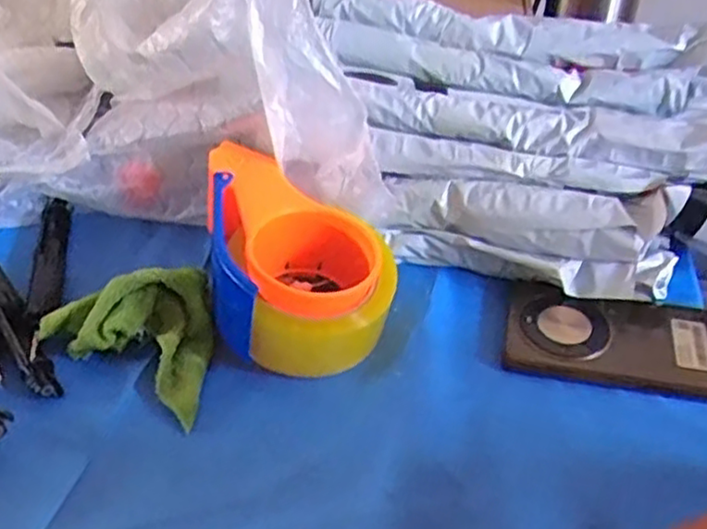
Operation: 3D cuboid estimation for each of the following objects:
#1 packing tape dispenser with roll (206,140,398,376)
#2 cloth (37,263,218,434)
[{"bbox_3d":[-0.033,-0.008,0.456,0.110,0.072,0.143,-5,42,-2],"label":"packing tape dispenser with roll"},{"bbox_3d":[-0.125,0.036,0.431,0.116,0.044,0.068,23,48,26],"label":"cloth"}]

